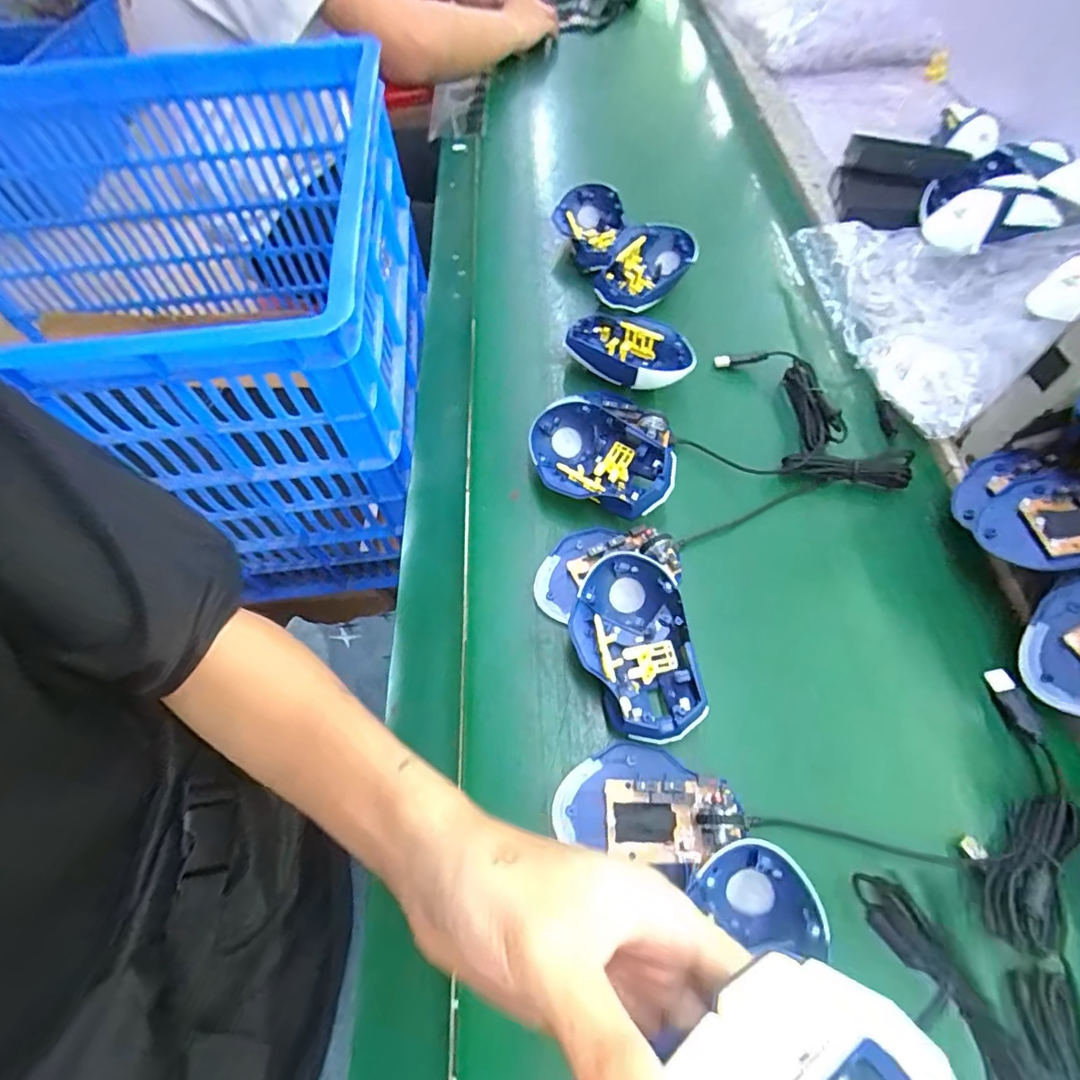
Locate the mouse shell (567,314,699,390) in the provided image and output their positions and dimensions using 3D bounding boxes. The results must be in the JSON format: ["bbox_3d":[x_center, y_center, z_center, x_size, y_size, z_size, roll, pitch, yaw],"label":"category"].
[{"bbox_3d":[0.084,-0.173,0.501,0.117,0.044,0.073,22,64,15],"label":"mouse shell"}]

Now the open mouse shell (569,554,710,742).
[{"bbox_3d":[0.061,0.072,0.360,0.073,0.040,0.117,-7,60,-1],"label":"open mouse shell"}]

